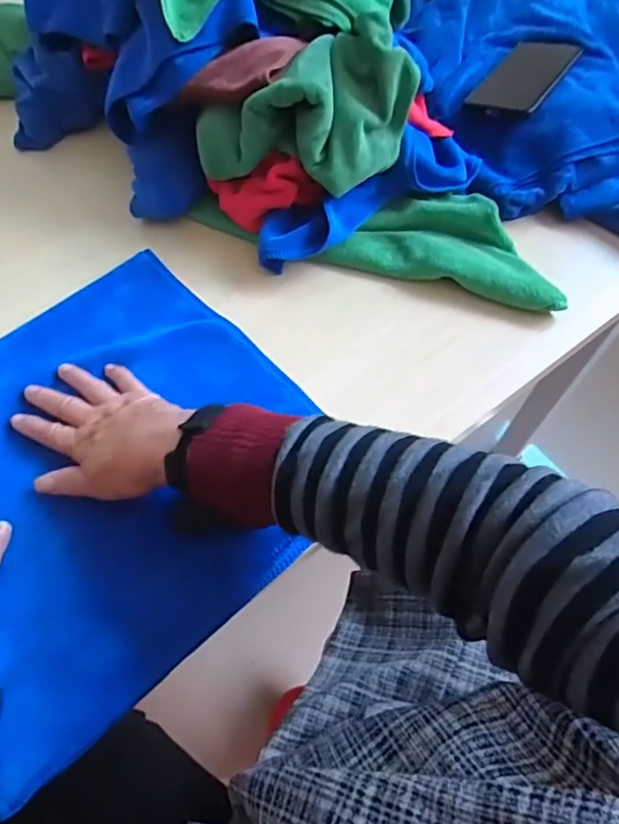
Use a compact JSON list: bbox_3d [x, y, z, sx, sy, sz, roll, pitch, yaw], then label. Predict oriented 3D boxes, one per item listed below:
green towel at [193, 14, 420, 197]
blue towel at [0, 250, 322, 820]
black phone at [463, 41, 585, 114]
[{"bbox_3d":[0.000,-0.264,0.495,0.188,0.085,0.120,-22,65,-12],"label":"green towel"},{"bbox_3d":[-0.168,0.041,0.440,0.326,0.021,0.318,-40,70,-19],"label":"blue towel"},{"bbox_3d":[0.239,-0.375,0.621,0.076,0.010,0.151,26,65,24],"label":"black phone"}]

